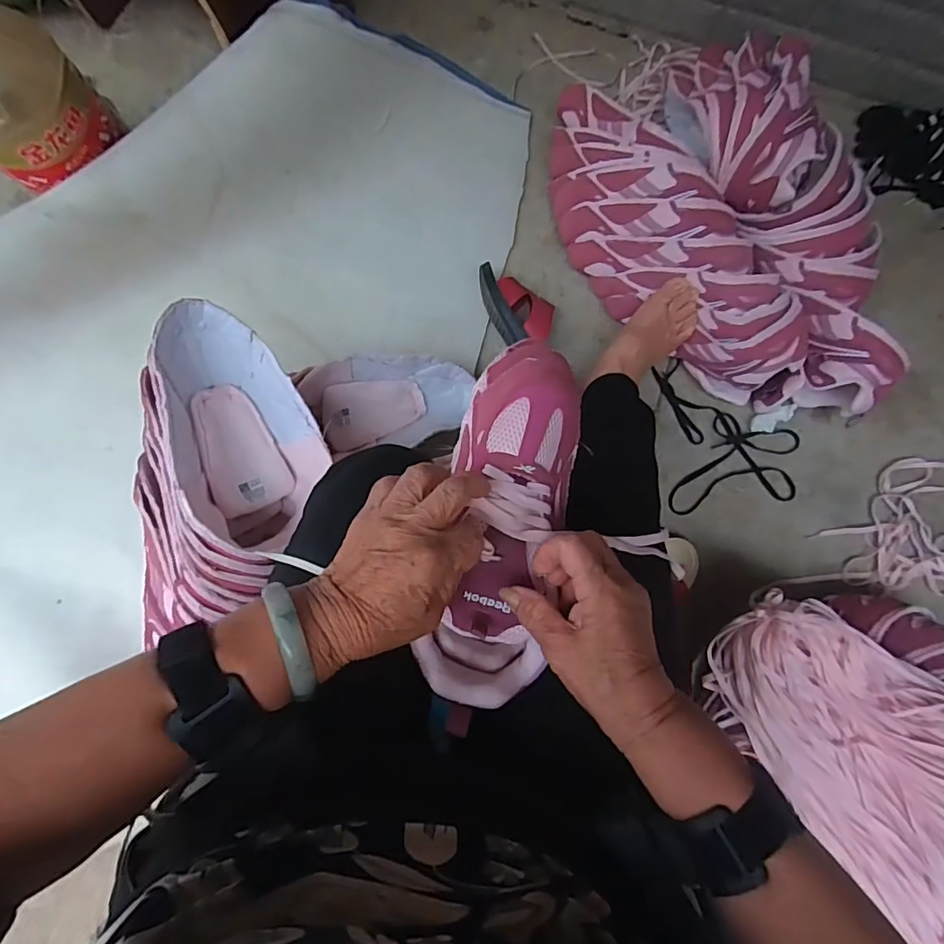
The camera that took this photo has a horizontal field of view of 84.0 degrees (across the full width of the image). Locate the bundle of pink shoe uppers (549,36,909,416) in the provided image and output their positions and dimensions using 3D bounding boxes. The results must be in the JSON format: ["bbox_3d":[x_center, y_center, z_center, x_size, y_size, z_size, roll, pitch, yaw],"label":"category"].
[{"bbox_3d":[0.347,-0.340,0.730,0.316,0.207,0.610,-32,82,-5],"label":"bundle of pink shoe uppers"}]

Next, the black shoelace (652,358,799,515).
[{"bbox_3d":[0.389,-0.058,0.801,0.196,0.020,0.217,-6,86,2],"label":"black shoelace"}]

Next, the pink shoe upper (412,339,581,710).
[{"bbox_3d":[0.023,0.028,0.392,0.099,0.065,0.268,10,84,1],"label":"pink shoe upper"}]

